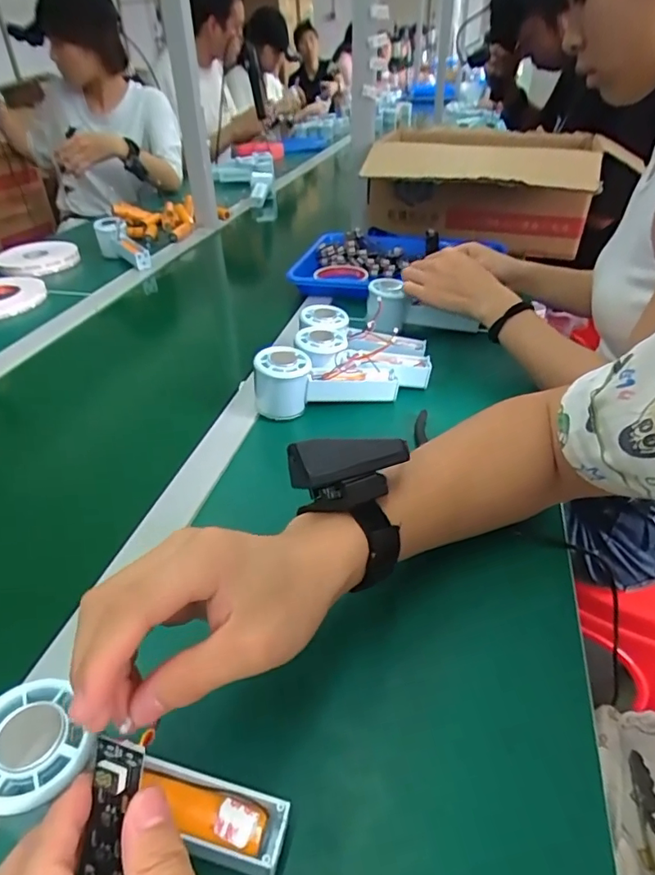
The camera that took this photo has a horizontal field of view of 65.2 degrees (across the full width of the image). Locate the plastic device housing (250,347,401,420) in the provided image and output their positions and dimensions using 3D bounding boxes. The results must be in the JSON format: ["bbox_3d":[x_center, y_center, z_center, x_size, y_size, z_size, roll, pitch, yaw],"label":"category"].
[{"bbox_3d":[-0.003,-0.061,0.548,0.148,0.067,0.041,-9,37,-11],"label":"plastic device housing"}]

